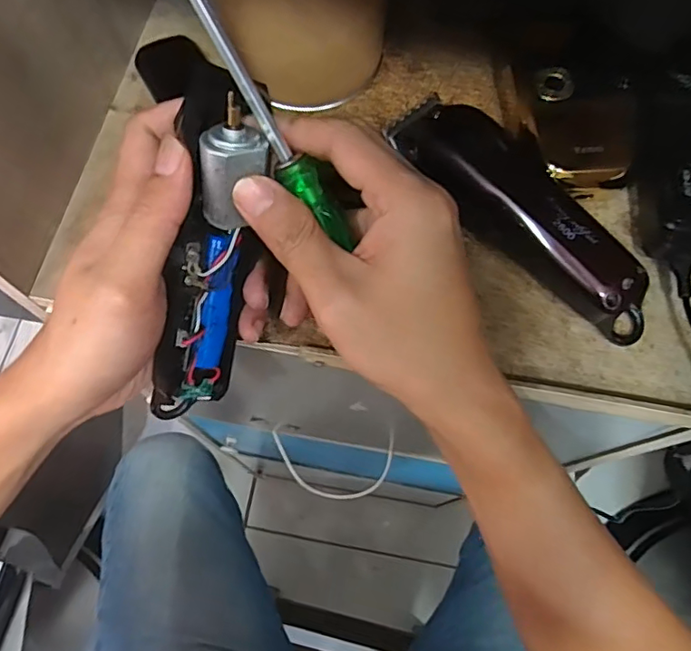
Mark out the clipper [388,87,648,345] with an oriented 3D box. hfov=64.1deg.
[{"bbox_3d":[0.095,-0.062,0.307,0.044,0.045,0.175,-40,76,-15],"label":"clipper"}]

